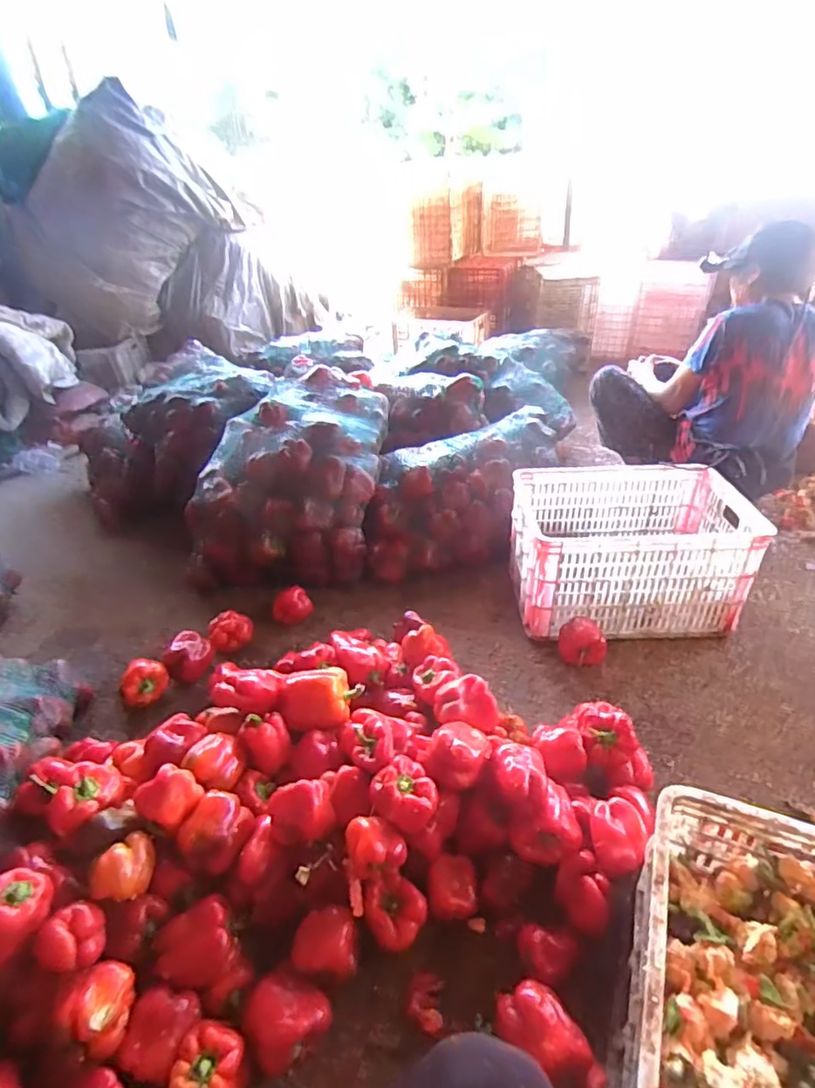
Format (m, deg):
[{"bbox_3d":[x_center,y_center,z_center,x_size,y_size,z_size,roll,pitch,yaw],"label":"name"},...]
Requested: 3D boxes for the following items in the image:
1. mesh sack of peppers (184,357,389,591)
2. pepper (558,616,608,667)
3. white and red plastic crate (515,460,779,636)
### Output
[{"bbox_3d":[-0.310,-0.216,1.648,0.452,0.352,0.662,4,34,10],"label":"mesh sack of peppers"},{"bbox_3d":[0.394,0.218,1.278,0.103,0.084,0.090,12,36,21],"label":"pepper"},{"bbox_3d":[0.534,0.012,1.430,0.524,0.277,0.373,-3,34,0],"label":"white and red plastic crate"}]

